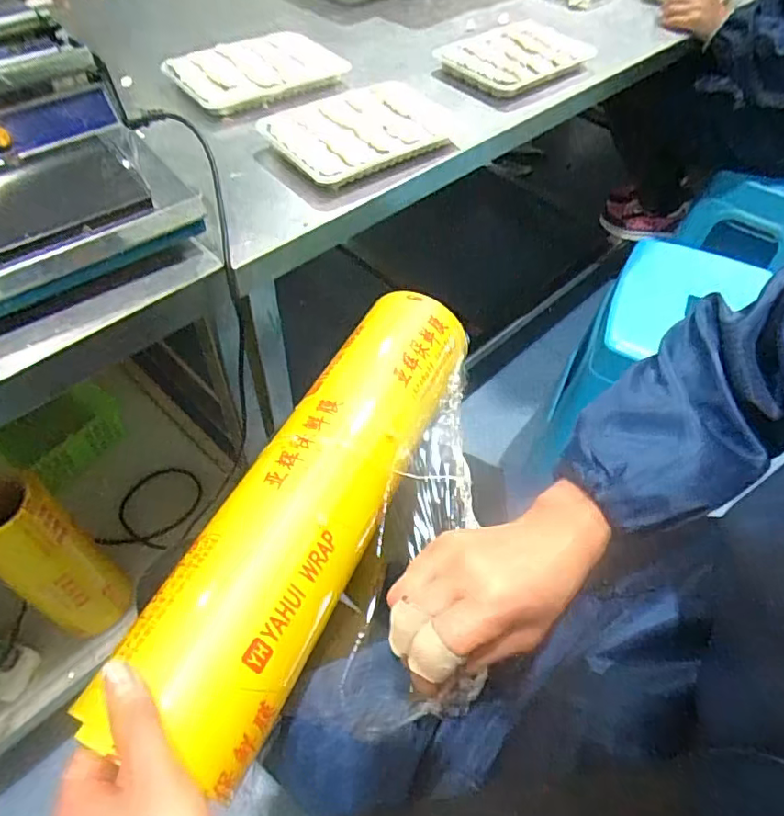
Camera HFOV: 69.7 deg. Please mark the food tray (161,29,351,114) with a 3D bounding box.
[{"bbox_3d":[-0.211,-0.528,0.871,0.230,0.025,0.184,-30,61,-23],"label":"food tray"}]

